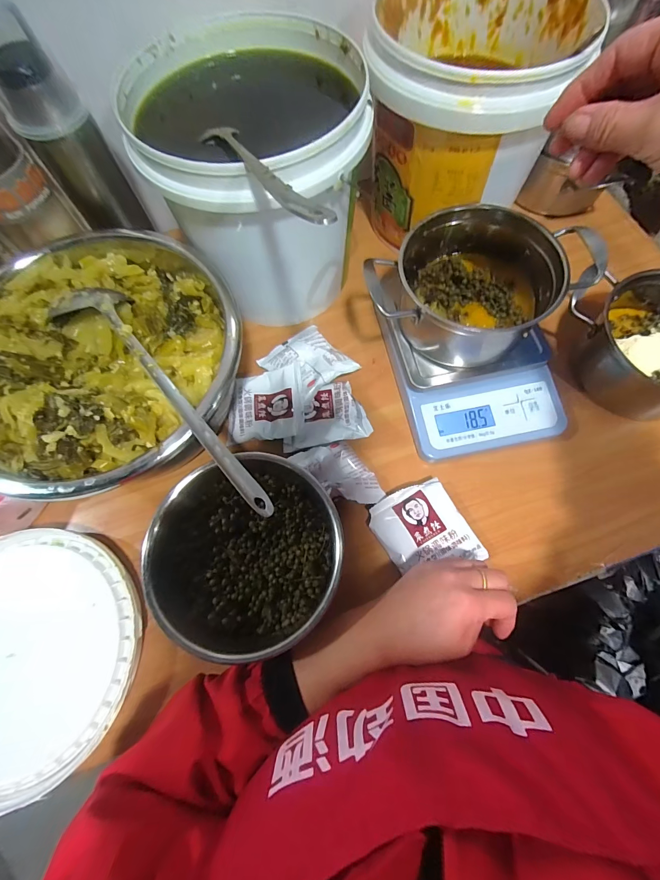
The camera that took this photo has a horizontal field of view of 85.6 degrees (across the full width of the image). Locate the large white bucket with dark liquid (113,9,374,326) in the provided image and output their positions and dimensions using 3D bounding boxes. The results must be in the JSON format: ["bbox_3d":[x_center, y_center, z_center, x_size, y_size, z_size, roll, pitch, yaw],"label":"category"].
[{"bbox_3d":[-0.068,-0.263,0.378,0.204,0.178,0.234,-30,71,-9],"label":"large white bucket with dark liquid"}]

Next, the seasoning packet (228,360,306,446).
[{"bbox_3d":[-0.070,-0.040,0.391,0.082,0.016,0.081,-3,69,1],"label":"seasoning packet"}]

